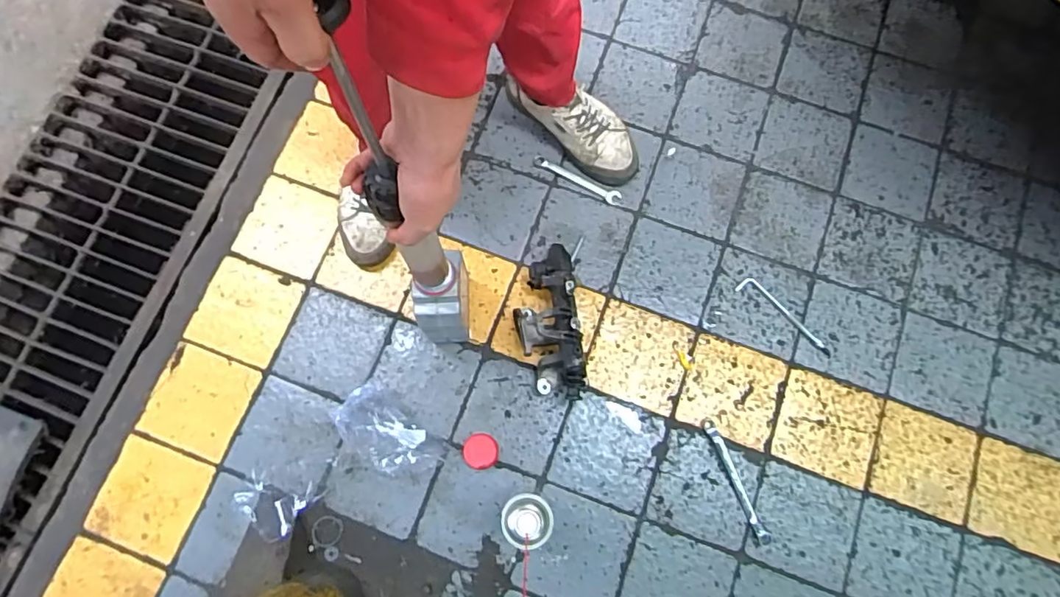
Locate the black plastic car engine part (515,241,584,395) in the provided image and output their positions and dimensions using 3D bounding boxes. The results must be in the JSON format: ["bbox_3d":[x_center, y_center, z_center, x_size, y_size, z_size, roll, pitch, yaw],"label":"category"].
[{"bbox_3d":[0.027,0.034,0.871,0.099,0.100,0.236,-5,76,-2],"label":"black plastic car engine part"}]

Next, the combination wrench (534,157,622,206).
[{"bbox_3d":[0.081,-0.202,0.977,0.160,0.009,0.025,26,77,5],"label":"combination wrench"}]

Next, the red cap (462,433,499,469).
[{"bbox_3d":[-0.075,0.231,0.862,0.053,0.019,0.051,0,76,-1],"label":"red cap"}]

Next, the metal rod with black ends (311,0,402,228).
[{"bbox_3d":[-0.128,-0.133,0.432,0.028,0.234,0.037,-6,68,-8],"label":"metal rod with black ends"}]

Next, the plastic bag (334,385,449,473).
[{"bbox_3d":[-0.214,0.204,0.843,0.162,0.055,0.092,38,78,8],"label":"plastic bag"}]

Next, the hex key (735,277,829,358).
[{"bbox_3d":[0.419,0.027,0.934,0.180,0.006,0.030,38,78,8],"label":"hex key"}]

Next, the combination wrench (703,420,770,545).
[{"bbox_3d":[0.314,0.276,0.867,0.019,0.004,0.190,-22,77,-6],"label":"combination wrench"}]

